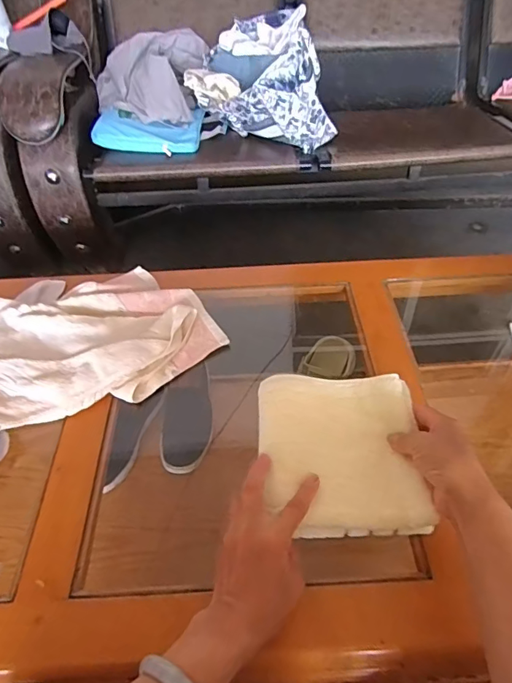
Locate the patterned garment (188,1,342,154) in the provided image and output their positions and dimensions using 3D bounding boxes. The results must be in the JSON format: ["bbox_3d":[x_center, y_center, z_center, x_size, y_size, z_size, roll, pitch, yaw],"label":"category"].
[{"bbox_3d":[0.007,-0.658,1.152,0.335,0.238,0.252,-8,47,-5],"label":"patterned garment"}]

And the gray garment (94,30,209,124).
[{"bbox_3d":[-0.287,-0.729,1.253,0.297,0.135,0.331,-4,46,-1],"label":"gray garment"}]

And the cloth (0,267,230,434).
[{"bbox_3d":[-0.244,-0.025,0.643,0.343,0.065,0.265,-19,49,-15],"label":"cloth"}]

